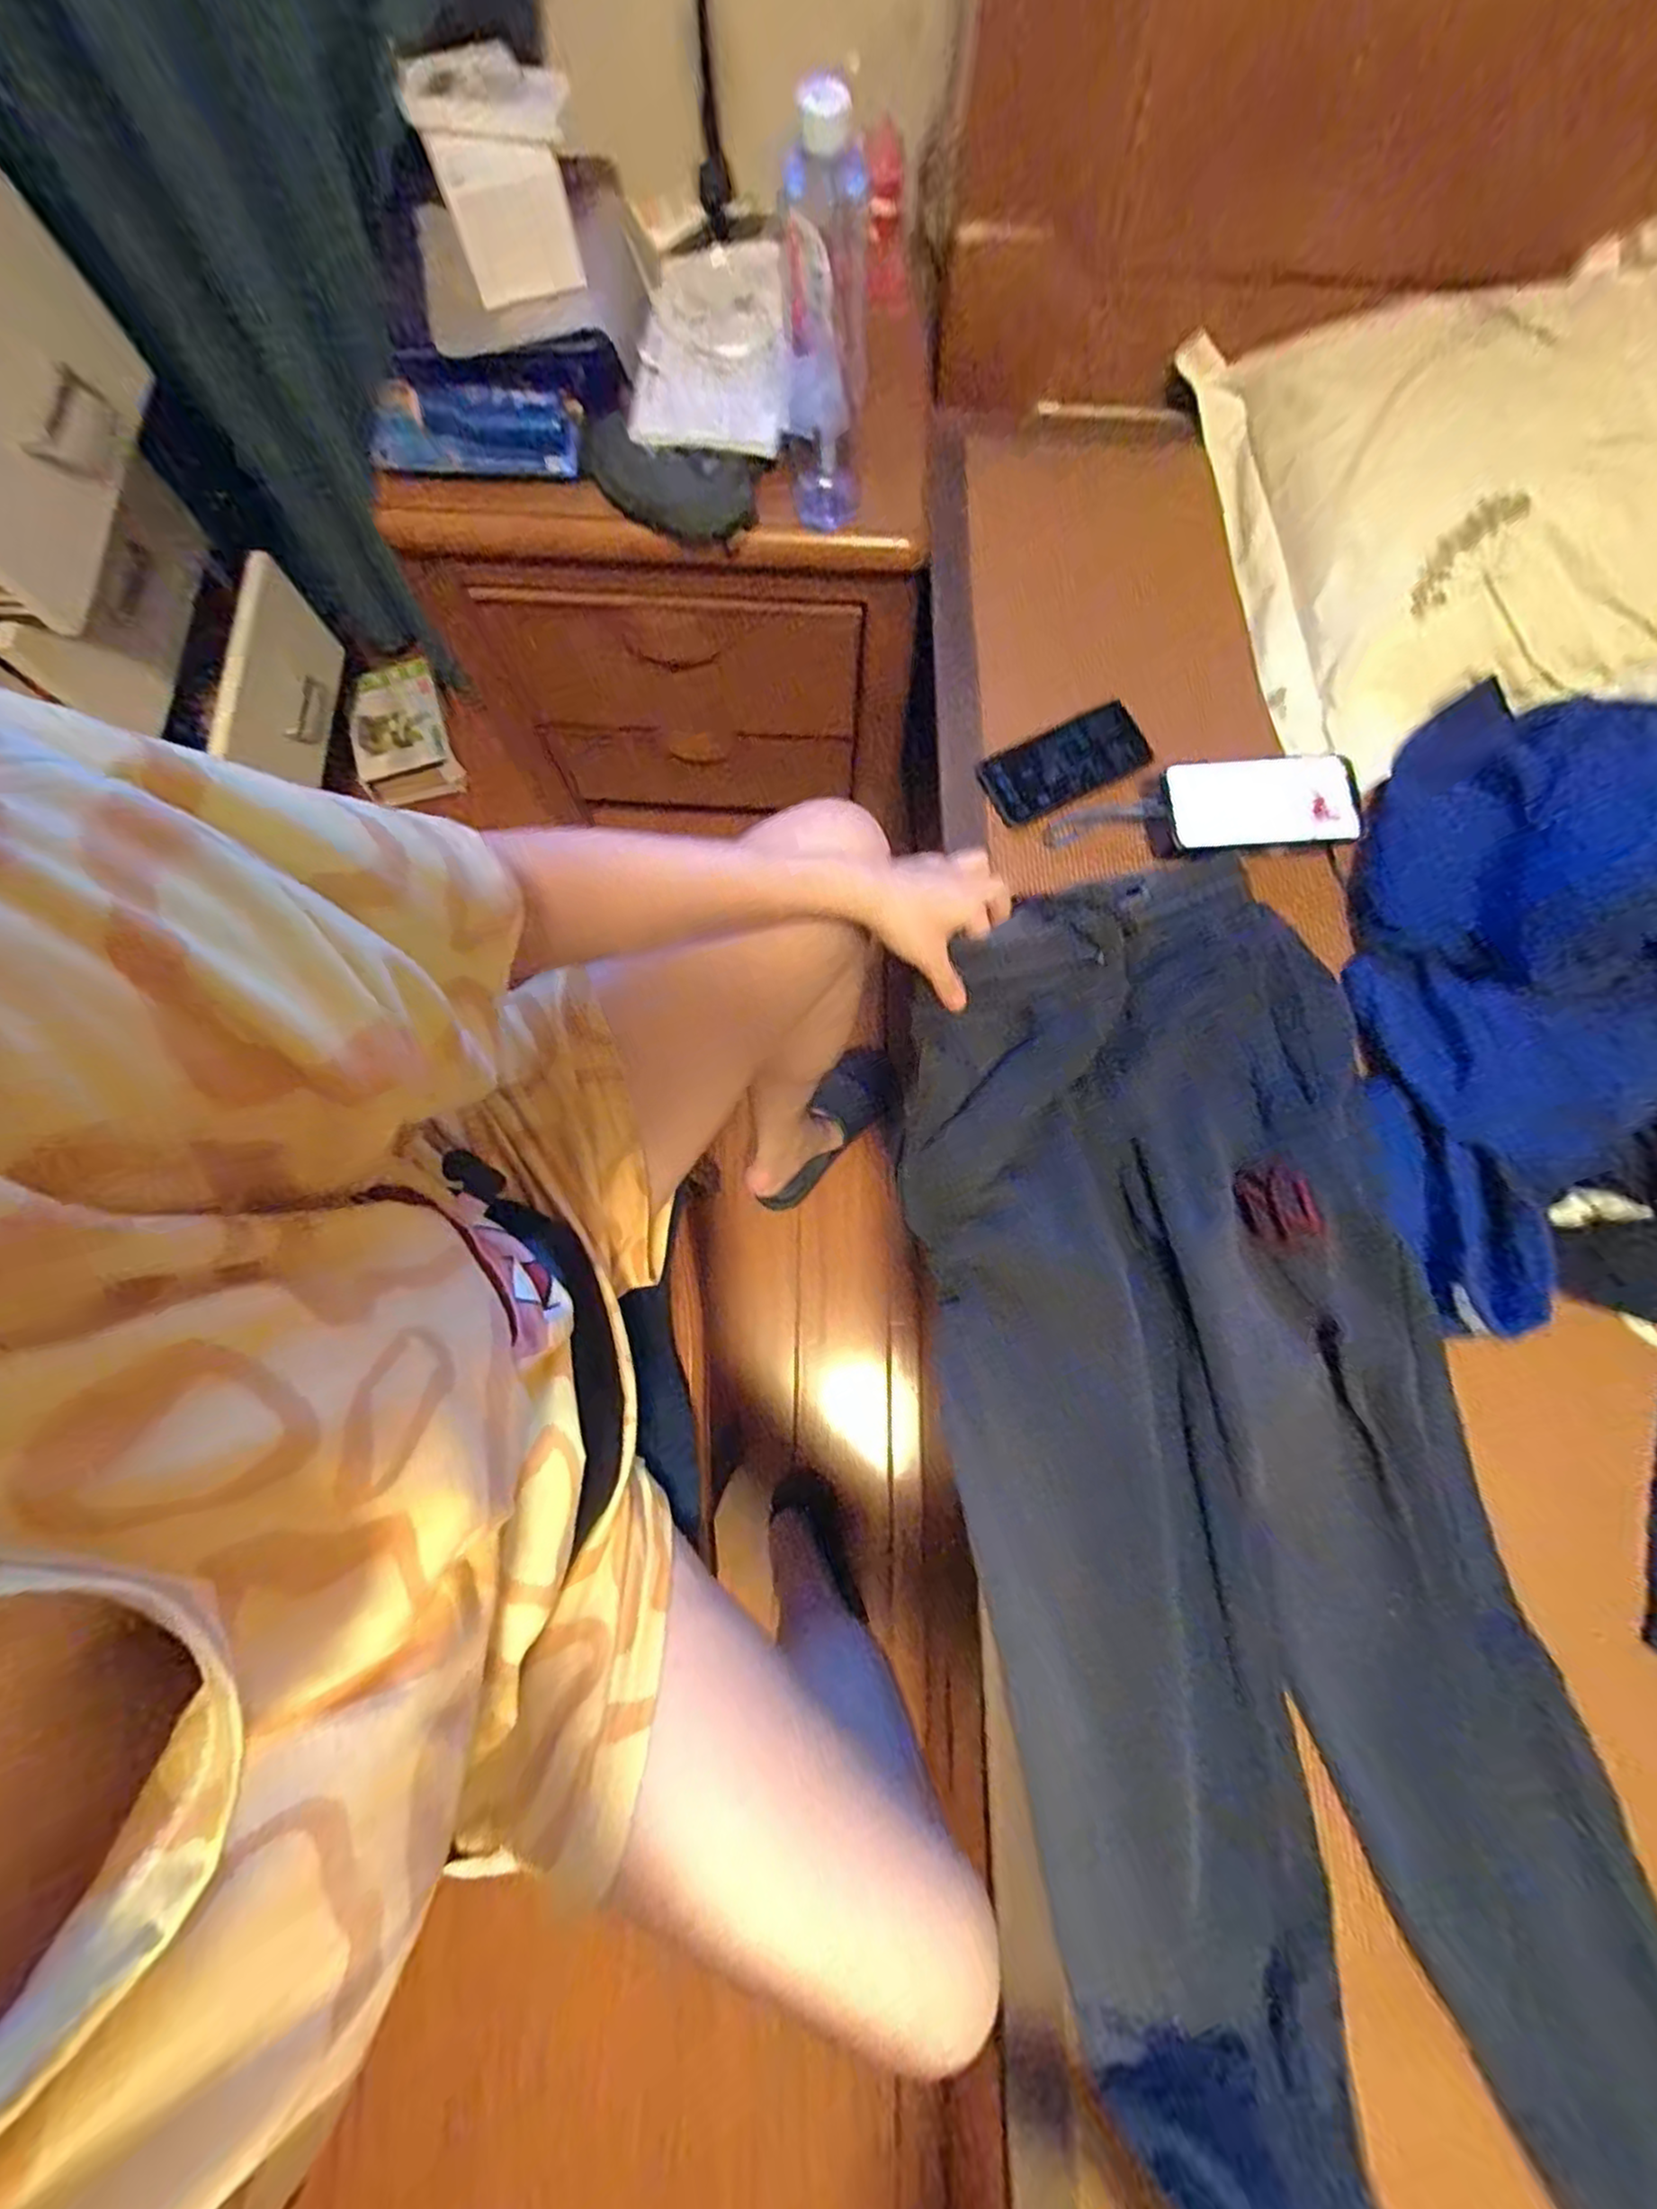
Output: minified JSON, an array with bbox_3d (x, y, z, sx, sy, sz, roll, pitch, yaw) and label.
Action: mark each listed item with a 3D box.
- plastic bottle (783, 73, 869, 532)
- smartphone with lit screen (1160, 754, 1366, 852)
[{"bbox_3d":[-0.003,-0.581,0.547,0.063,0.248,0.062,-3,76,-1],"label":"plastic bottle"},{"bbox_3d":[0.367,-0.254,0.598,0.166,0.007,0.074,-5,90,-4],"label":"smartphone with lit screen"}]

